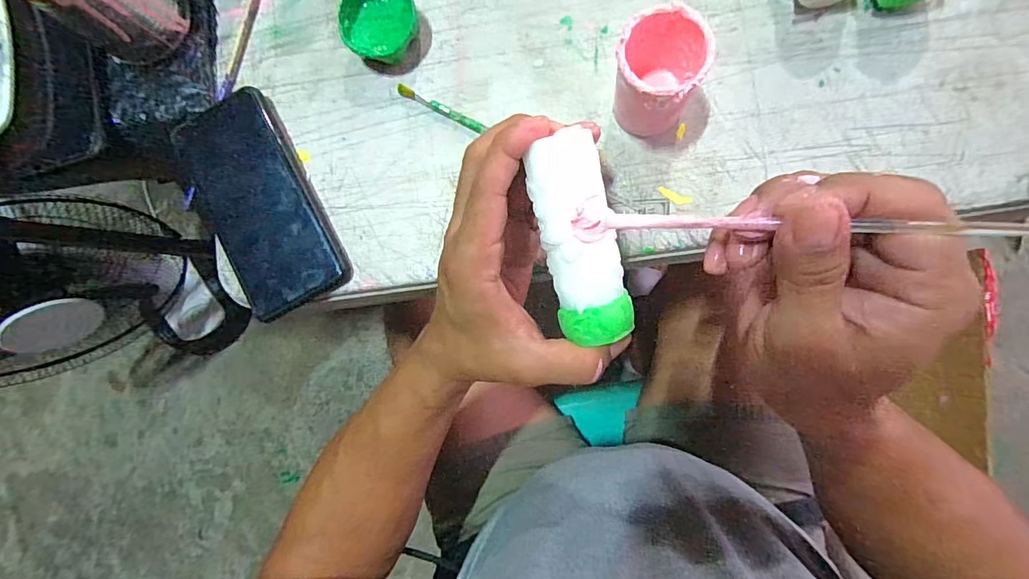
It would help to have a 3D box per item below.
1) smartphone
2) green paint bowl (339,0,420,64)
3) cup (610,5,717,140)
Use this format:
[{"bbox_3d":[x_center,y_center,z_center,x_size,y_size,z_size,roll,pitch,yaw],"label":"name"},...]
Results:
[{"bbox_3d":[-0.186,-0.063,0.327,0.079,0.013,0.163,-29,82,2],"label":"smartphone"},{"bbox_3d":[-0.094,-0.188,0.320,0.053,0.029,0.050,-1,84,6],"label":"green paint bowl"},{"bbox_3d":[0.085,-0.128,0.272,0.049,0.065,0.049,-1,84,6],"label":"cup"}]

